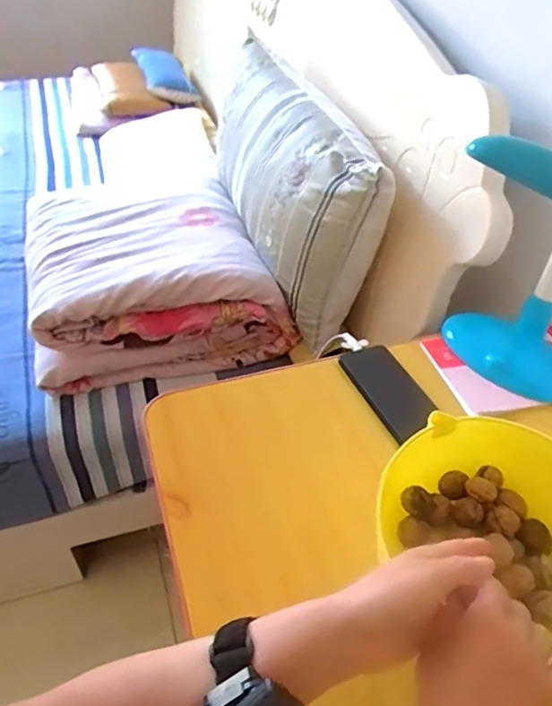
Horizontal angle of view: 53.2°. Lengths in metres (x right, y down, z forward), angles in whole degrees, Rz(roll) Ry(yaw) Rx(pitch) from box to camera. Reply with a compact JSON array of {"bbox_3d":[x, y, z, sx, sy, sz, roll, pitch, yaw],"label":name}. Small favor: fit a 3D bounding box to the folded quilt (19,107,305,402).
[{"bbox_3d":[-0.238,-0.173,1.086,0.451,0.206,0.426,-7,44,-12],"label":"folded quilt"}]

